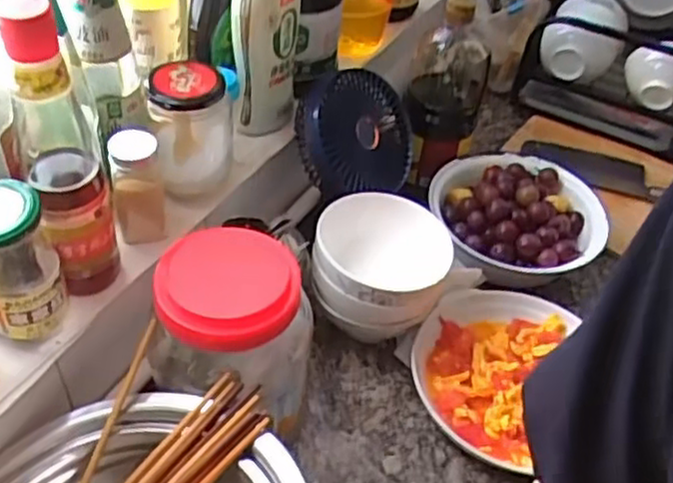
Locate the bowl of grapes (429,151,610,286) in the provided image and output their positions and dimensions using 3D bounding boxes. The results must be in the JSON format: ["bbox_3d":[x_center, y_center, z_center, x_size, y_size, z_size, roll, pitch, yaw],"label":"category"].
[{"bbox_3d":[0.216,-0.028,0.867,0.201,0.063,0.184,6,46,0],"label":"bowl of grapes"}]

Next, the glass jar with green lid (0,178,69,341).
[{"bbox_3d":[-0.246,0.014,0.548,0.059,0.118,0.063,3,46,-3],"label":"glass jar with green lid"}]

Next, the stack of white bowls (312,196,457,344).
[{"bbox_3d":[0.045,0.032,0.759,0.137,0.111,0.136,10,46,4],"label":"stack of white bowls"}]

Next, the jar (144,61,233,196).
[{"bbox_3d":[-0.138,-0.107,0.690,0.076,0.110,0.069,-6,47,-11],"label":"jar"}]

